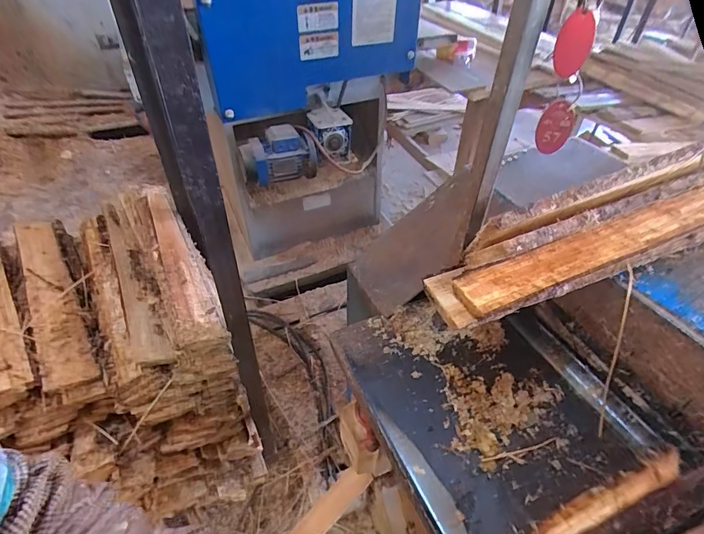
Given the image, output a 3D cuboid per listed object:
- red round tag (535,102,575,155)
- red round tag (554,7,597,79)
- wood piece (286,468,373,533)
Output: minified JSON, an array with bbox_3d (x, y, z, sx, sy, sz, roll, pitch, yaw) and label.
[{"bbox_3d":[0.180,-0.123,0.368,0.029,0.046,0.007,-1,43,8],"label":"red round tag"},{"bbox_3d":[0.172,-0.172,0.319,0.026,0.047,0.006,-2,46,8],"label":"red round tag"},{"bbox_3d":[-0.093,0.605,0.956,0.363,0.026,0.059,-49,55,6],"label":"wood piece"}]

